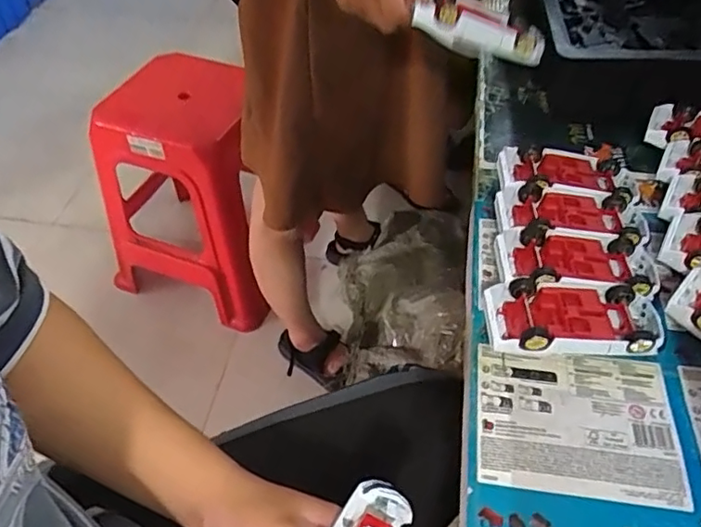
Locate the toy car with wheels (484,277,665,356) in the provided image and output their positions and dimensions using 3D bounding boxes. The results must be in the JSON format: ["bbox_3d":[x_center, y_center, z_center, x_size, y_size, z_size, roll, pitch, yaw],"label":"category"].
[{"bbox_3d":[0.171,0.045,0.441,0.131,0.035,0.060,-2,48,1],"label":"toy car with wheels"}]

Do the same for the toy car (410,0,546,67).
[{"bbox_3d":[0.117,-0.218,0.535,0.122,0.040,0.040,13,46,-13],"label":"toy car"}]

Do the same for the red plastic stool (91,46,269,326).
[{"bbox_3d":[-0.321,-0.156,1.268,0.354,0.463,0.292,15,49,12],"label":"red plastic stool"}]

